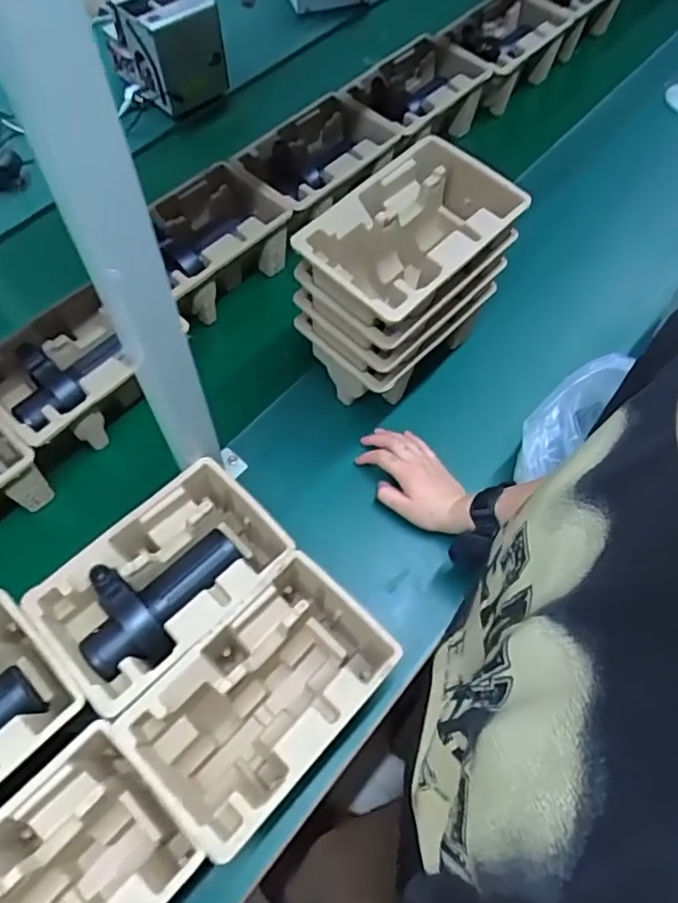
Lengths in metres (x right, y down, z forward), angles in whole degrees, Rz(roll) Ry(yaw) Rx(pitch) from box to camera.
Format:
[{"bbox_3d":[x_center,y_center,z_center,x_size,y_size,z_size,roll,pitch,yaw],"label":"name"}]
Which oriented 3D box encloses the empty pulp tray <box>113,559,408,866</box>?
[{"bbox_3d":[-0.068,0.235,0.584,0.139,0.123,0.221,42,69,16],"label":"empty pulp tray"}]

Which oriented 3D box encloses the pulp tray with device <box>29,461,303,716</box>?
[{"bbox_3d":[-0.169,0.141,0.628,0.221,0.117,0.140,-40,72,-19],"label":"pulp tray with device"}]

